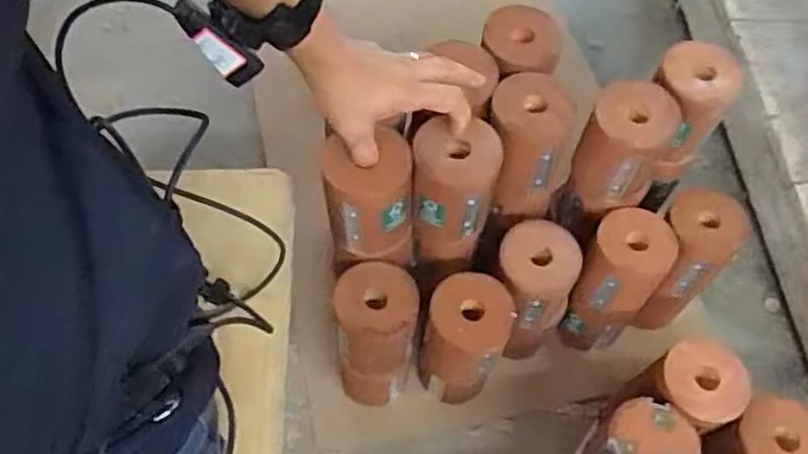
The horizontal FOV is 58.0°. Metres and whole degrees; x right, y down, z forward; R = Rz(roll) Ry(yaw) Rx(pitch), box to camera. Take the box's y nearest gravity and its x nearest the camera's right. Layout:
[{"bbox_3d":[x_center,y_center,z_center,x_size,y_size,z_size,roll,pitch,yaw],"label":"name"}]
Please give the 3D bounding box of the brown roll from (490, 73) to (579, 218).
[{"bbox_3d":[0.121,-0.074,0.725,0.083,0.129,0.087,1,59,-2],"label":"brown roll"}]

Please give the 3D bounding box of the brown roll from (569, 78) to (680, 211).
[{"bbox_3d":[0.216,-0.076,0.729,0.080,0.113,0.084,23,61,11],"label":"brown roll"}]

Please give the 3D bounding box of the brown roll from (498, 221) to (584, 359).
[{"bbox_3d":[0.129,0.081,0.777,0.082,0.179,0.097,17,60,8],"label":"brown roll"}]

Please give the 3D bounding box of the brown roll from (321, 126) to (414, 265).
[{"bbox_3d":[-0.032,-0.021,0.667,0.075,0.111,0.070,1,59,-2],"label":"brown roll"}]

